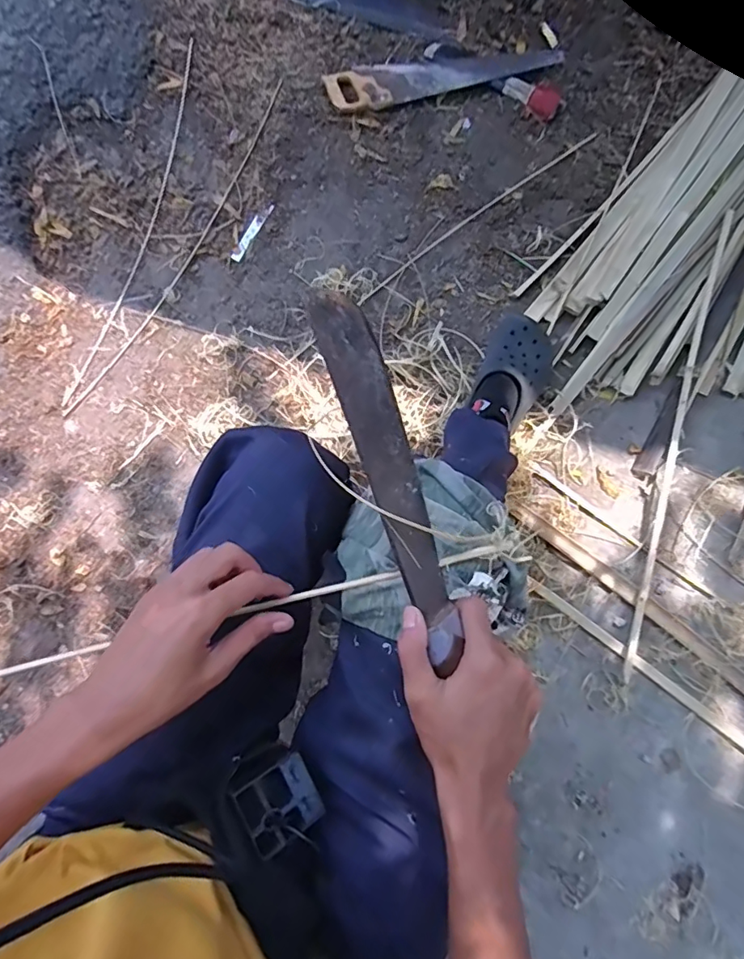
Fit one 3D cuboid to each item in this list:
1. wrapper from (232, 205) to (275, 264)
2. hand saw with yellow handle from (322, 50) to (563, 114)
[{"bbox_3d":[-0.248,-0.514,1.076,0.023,0.004,0.151,25,76,6],"label":"wrapper"},{"bbox_3d":[0.153,-0.902,1.144,0.500,0.030,0.119,-11,75,-4],"label":"hand saw with yellow handle"}]

